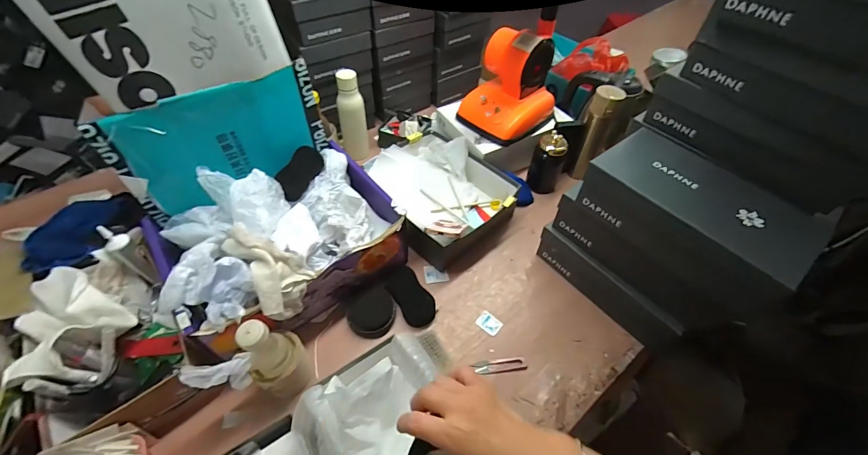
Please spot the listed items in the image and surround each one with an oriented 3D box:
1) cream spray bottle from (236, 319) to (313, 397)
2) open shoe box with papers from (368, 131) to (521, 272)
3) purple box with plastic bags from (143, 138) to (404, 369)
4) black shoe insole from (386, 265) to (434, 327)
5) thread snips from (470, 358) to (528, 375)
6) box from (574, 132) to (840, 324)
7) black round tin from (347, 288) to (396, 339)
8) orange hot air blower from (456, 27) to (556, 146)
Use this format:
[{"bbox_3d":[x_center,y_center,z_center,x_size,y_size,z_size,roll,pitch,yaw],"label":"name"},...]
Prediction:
[{"bbox_3d":[-0.247,0.206,0.578,0.063,0.185,0.086,34,57,24],"label":"cream spray bottle"},{"bbox_3d":[0.002,-0.084,0.867,0.275,0.094,0.317,-34,59,-26],"label":"open shoe box with papers"},{"bbox_3d":[-0.288,0.024,0.706,0.392,0.183,0.297,-33,58,-25],"label":"purple box with plastic bags"},{"bbox_3d":[-0.048,0.136,0.738,0.064,0.039,0.126,-25,55,-20],"label":"black shoe insole"},{"bbox_3d":[0.118,0.249,0.663,0.095,0.009,0.025,-4,51,-5],"label":"thread snips"},{"bbox_3d":[0.398,-0.018,0.579,0.159,0.119,0.290,-30,57,-24],"label":"box"},{"bbox_3d":[-0.121,0.162,0.712,0.085,0.043,0.091,1,50,-1],"label":"black round tin"},{"bbox_3d":[0.180,-0.344,0.882,0.176,0.198,0.191,37,59,25],"label":"orange hot air blower"}]

